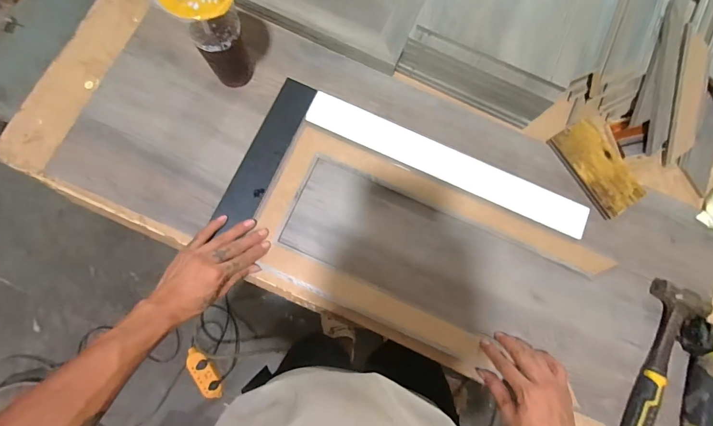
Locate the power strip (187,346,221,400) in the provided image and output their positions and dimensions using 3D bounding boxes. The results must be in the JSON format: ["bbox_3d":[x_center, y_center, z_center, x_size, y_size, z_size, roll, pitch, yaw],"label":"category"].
[{"bbox_3d":[-0.534,0.563,1.242,0.068,0.037,0.190,-33,84,-8],"label":"power strip"}]

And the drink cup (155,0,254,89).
[{"bbox_3d":[-0.185,-0.242,0.482,0.080,0.189,0.084,0,80,-3],"label":"drink cup"}]

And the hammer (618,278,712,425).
[{"bbox_3d":[0.432,0.237,0.500,0.070,0.037,0.275,23,80,1],"label":"hammer"}]

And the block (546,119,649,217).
[{"bbox_3d":[0.384,-0.074,0.559,0.095,0.012,0.151,-32,83,-8],"label":"block"}]

